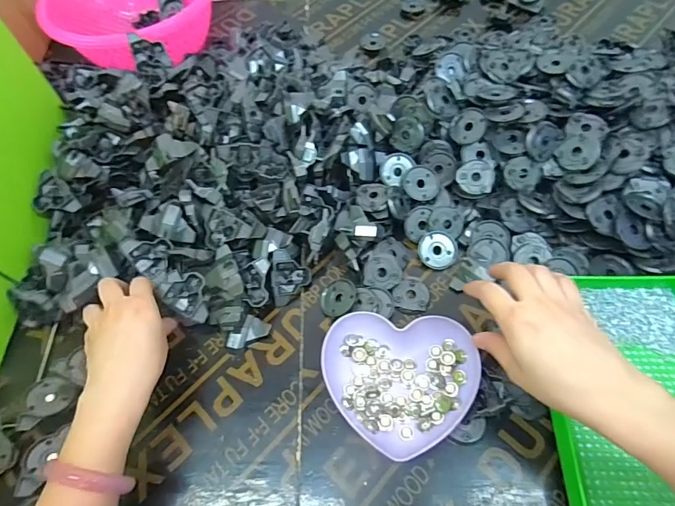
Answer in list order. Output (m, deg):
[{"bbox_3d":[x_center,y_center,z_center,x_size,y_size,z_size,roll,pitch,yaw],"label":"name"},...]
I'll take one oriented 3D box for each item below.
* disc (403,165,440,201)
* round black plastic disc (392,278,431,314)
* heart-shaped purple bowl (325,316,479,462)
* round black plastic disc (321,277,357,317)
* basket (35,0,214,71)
[{"bbox_3d":[0.103,-0.085,0.518,0.045,0.006,0.044,0,81,-1],"label":"disc"},{"bbox_3d":[0.082,0.046,0.472,0.039,0.004,0.041,-2,60,3],"label":"round black plastic disc"},{"bbox_3d":[0.061,0.124,0.417,0.144,0.026,0.132,-2,60,3],"label":"heart-shaped purple bowl"},{"bbox_3d":[0.001,0.050,0.472,0.042,0.006,0.042,-14,59,25],"label":"round black plastic disc"},{"bbox_3d":[-0.310,-0.376,0.660,0.199,0.095,0.212,-2,60,3],"label":"basket"}]

